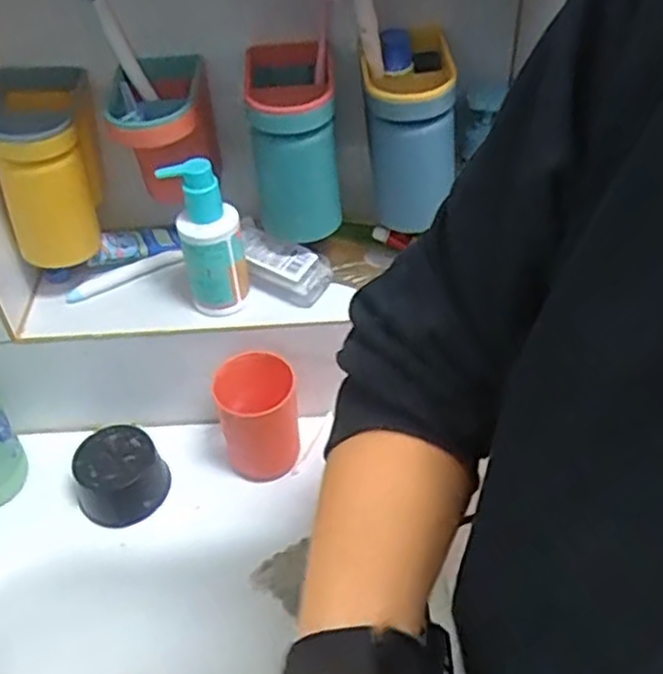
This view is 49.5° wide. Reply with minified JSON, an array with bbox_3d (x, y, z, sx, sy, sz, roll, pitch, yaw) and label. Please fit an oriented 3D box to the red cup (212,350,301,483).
[{"bbox_3d":[-0.061,0.068,0.611,0.066,0.102,0.062,-2,43,2],"label":"red cup"}]

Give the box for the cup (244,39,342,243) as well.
[{"bbox_3d":[-0.030,-0.159,0.586,0.065,0.115,0.112,-5,43,-2],"label":"cup"}]

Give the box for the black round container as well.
[{"bbox_3d":[-0.179,0.117,0.612,0.075,0.047,0.069,-2,43,2],"label":"black round container"}]

